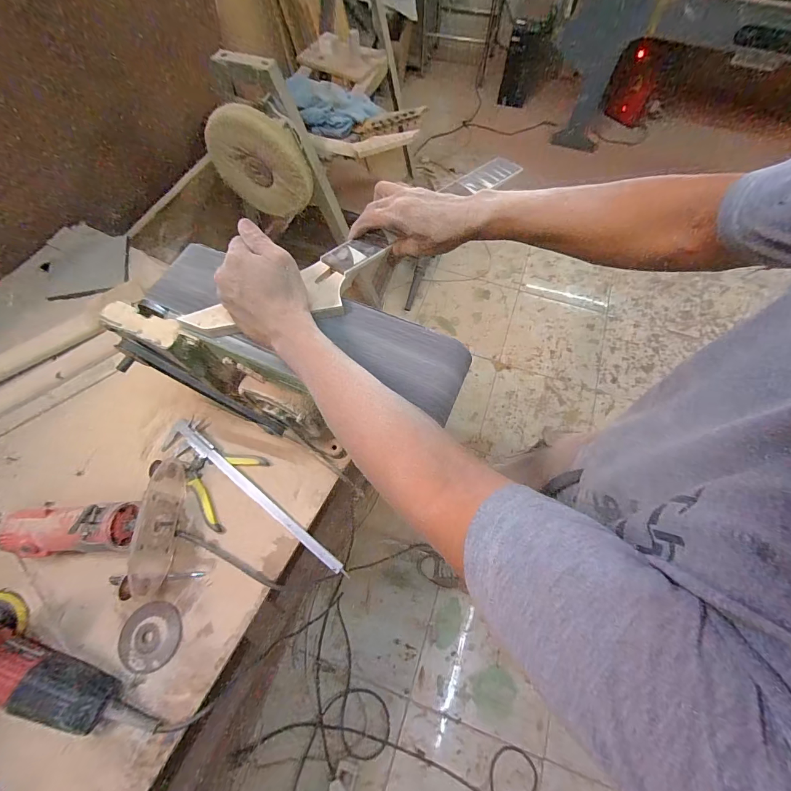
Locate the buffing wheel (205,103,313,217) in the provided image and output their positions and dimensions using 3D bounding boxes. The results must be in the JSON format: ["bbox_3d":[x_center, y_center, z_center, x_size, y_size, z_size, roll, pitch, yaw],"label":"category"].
[{"bbox_3d":[-0.336,-0.564,0.889,0.256,0.260,0.038,11,67,5],"label":"buffing wheel"}]

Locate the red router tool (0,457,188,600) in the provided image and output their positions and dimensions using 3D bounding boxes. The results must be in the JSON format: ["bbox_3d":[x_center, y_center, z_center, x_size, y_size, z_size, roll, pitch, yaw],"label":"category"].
[{"bbox_3d":[-0.466,0.196,0.547,0.237,0.072,0.201,-1,67,0],"label":"red router tool"}]

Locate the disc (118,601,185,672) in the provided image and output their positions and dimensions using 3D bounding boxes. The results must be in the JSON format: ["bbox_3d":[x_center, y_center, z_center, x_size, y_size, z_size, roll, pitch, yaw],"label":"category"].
[{"bbox_3d":[-0.360,0.354,0.524,0.085,0.011,0.084,0,67,0],"label":"disc"}]

